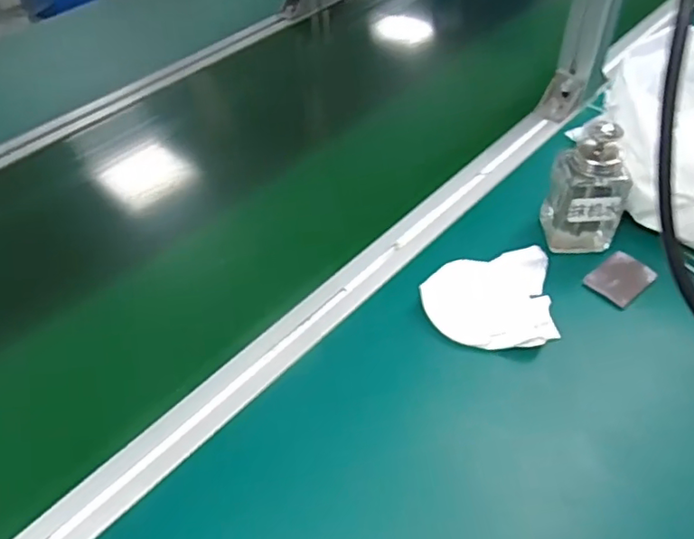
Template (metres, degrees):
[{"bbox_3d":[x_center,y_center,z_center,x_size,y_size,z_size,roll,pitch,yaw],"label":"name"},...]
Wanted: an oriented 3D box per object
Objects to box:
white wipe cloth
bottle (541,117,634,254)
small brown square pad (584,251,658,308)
[{"bbox_3d":[0.119,0.019,0.496,0.108,0.021,0.100,-1,47,3],"label":"white wipe cloth"},{"bbox_3d":[0.211,-0.073,0.514,0.066,0.112,0.061,18,51,19],"label":"bottle"},{"bbox_3d":[0.238,0.007,0.512,0.055,0.006,0.043,-32,53,-23],"label":"small brown square pad"}]

